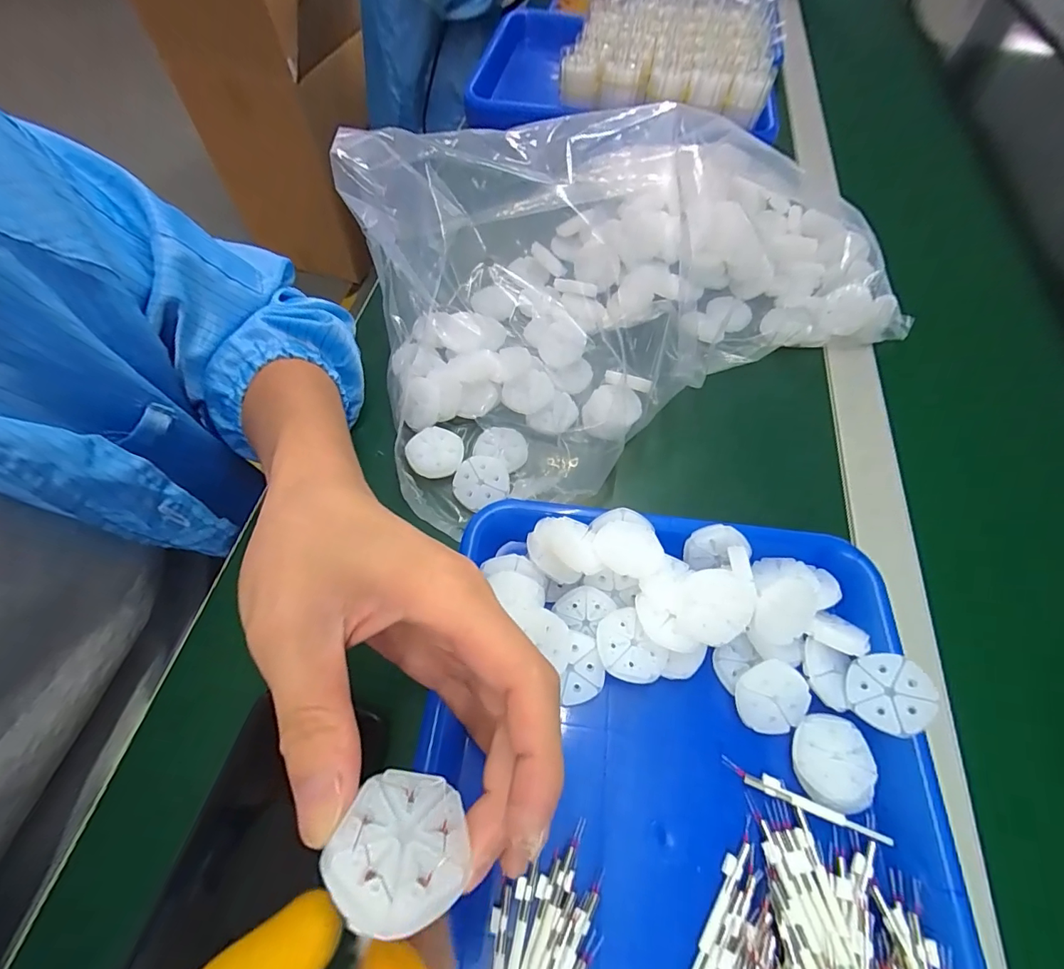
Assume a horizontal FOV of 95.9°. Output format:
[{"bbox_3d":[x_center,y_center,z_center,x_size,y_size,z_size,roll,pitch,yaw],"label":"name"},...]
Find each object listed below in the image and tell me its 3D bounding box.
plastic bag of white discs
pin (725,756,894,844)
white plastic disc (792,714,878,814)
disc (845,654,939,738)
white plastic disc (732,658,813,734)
[{"bbox_3d":[0.070,-0.168,0.351,0.396,0.152,0.252,-28,65,-17],"label":"plastic bag of white discs"},{"bbox_3d":[0.136,0.159,0.242,0.079,0.008,0.008,21,61,10],"label":"pin"},{"bbox_3d":[0.154,0.142,0.245,0.035,0.010,0.042,-6,60,-5],"label":"white plastic disc"},{"bbox_3d":[0.184,0.107,0.247,0.037,0.006,0.037,0,67,38],"label":"disc"},{"bbox_3d":[0.128,0.114,0.256,0.037,0.004,0.036,0,92,3],"label":"white plastic disc"}]

